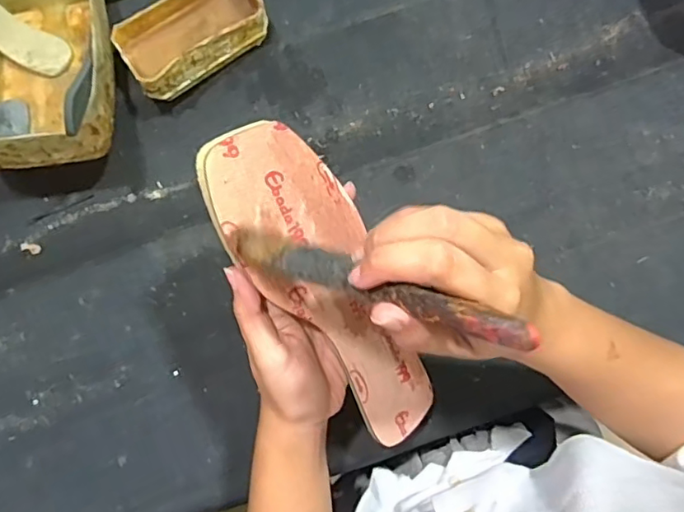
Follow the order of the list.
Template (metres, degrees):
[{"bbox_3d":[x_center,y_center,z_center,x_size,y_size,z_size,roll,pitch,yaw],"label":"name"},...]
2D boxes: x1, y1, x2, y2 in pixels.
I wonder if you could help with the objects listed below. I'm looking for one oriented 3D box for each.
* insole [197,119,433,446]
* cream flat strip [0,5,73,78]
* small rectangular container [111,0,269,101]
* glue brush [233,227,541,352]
[{"bbox_3d":[0.001,0.022,0.357,0.080,0.006,0.237,-51,124,-26],"label":"insole"},{"bbox_3d":[-0.290,-0.197,0.524,0.091,0.032,0.040,35,79,-18],"label":"cream flat strip"},{"bbox_3d":[-0.131,-0.199,0.517,0.129,0.041,0.074,-35,78,-7],"label":"small rectangular container"},{"bbox_3d":[0.007,0.011,0.242,0.144,0.010,0.017,18,76,37],"label":"glue brush"}]

